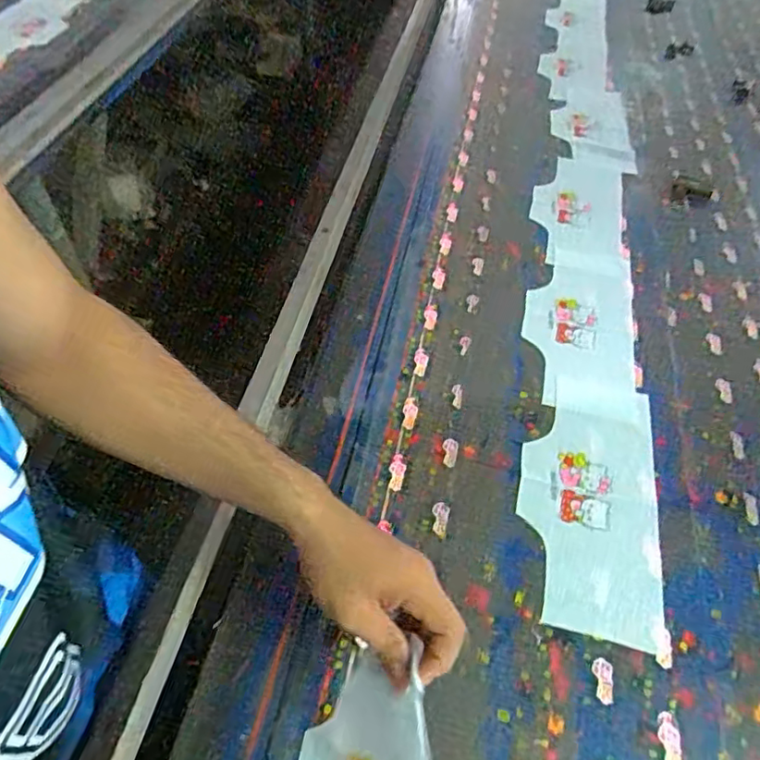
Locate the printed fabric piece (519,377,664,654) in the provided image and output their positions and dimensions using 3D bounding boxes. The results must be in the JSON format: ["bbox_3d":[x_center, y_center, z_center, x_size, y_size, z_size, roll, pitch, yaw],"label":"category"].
[{"bbox_3d":[0.209,0.112,0.587,0.131,0.007,0.278,11,51,7],"label":"printed fabric piece"}]

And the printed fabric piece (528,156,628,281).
[{"bbox_3d":[0.300,-0.258,0.890,0.133,0.013,0.282,10,51,8],"label":"printed fabric piece"}]

